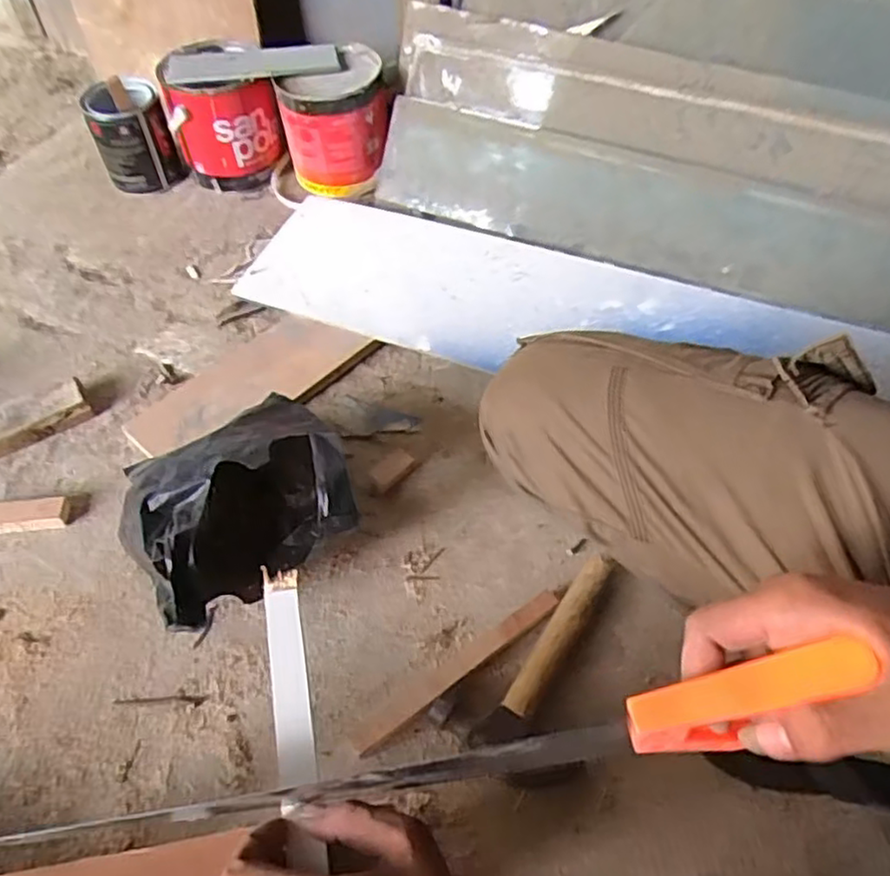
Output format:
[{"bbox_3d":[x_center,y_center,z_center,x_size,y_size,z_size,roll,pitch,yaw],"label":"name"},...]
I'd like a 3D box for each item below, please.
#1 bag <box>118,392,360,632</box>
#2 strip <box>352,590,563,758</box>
[{"bbox_3d":[-0.178,0.075,0.625,0.185,0.149,0.147,-30,60,-20],"label":"bag"},{"bbox_3d":[0.017,0.204,0.616,0.226,0.019,0.019,-31,60,-21],"label":"strip"}]

